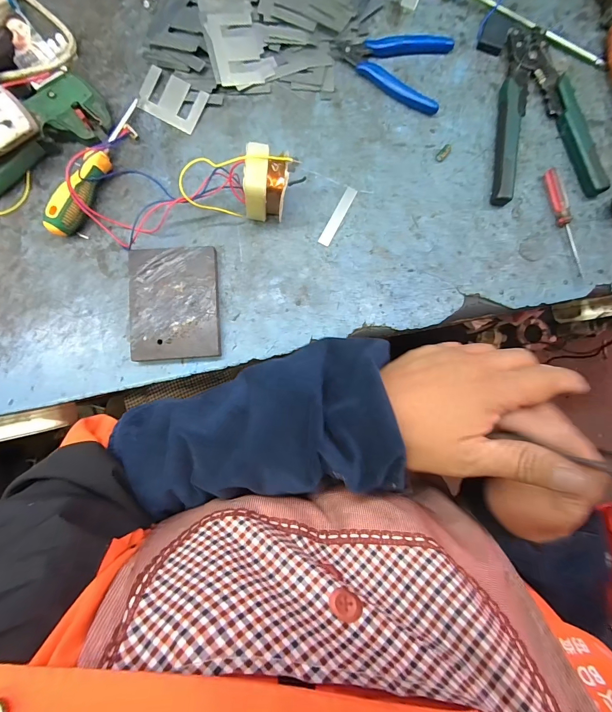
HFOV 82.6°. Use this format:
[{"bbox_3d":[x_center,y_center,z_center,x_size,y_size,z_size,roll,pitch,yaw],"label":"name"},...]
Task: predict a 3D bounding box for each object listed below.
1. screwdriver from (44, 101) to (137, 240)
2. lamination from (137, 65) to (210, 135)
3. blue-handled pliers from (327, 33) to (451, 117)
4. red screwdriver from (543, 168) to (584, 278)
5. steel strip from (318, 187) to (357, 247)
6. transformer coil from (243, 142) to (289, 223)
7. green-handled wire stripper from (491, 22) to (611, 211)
[{"bbox_3d":[-0.201,-0.182,0.332,0.022,0.033,0.150,24,84,0],"label":"screwdriver"},{"bbox_3d":[-0.137,-0.261,0.355,0.065,0.005,0.044,27,84,1],"label":"lamination"},{"bbox_3d":[0.089,-0.309,0.358,0.122,0.010,0.080,22,84,0],"label":"blue-handled pliers"},{"bbox_3d":[0.261,-0.134,0.348,0.011,0.012,0.110,-18,85,-4],"label":"red screwdriver"},{"bbox_3d":[0.032,-0.141,0.349,0.011,0.004,0.066,28,84,1],"label":"steel strip"},{"bbox_3d":[-0.034,-0.150,0.320,0.042,0.062,0.052,2,84,-2],"label":"transformer coil"},{"bbox_3d":[0.250,-0.240,0.354,0.106,0.018,0.181,6,84,-1],"label":"green-handled wire stripper"}]

